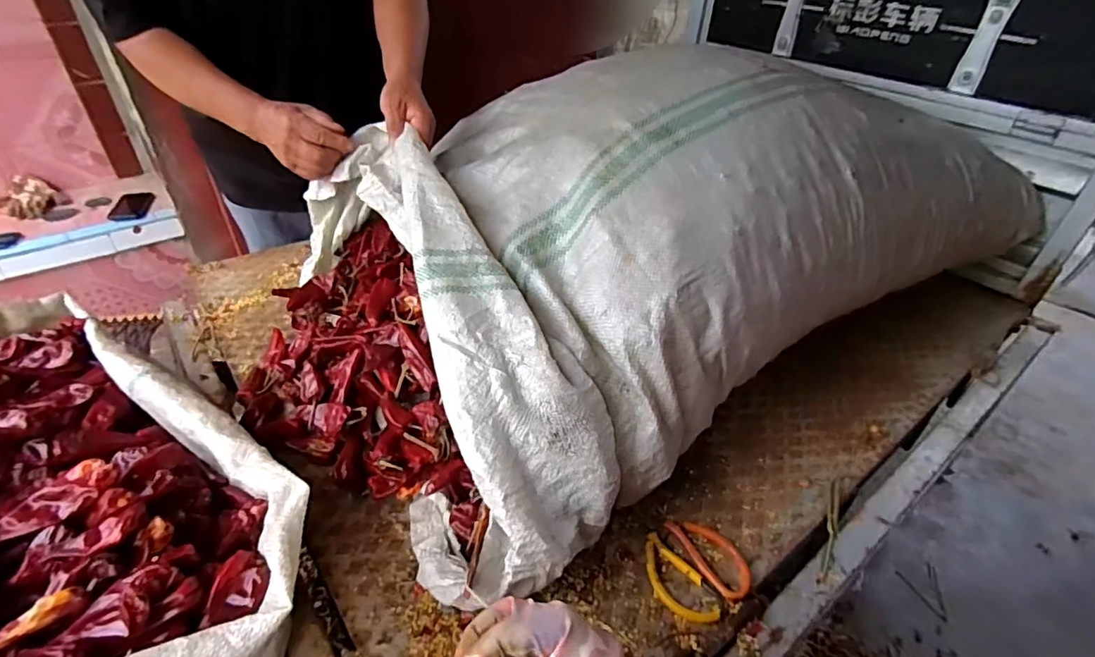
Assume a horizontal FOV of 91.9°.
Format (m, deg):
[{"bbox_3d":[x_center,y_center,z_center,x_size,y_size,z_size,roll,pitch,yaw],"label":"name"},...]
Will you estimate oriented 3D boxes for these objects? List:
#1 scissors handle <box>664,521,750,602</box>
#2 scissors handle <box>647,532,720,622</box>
[{"bbox_3d":[0.168,0.230,0.543,0.046,0.008,0.093,-16,43,-22],"label":"scissors handle"},{"bbox_3d":[0.126,0.247,0.517,0.049,0.009,0.093,-29,49,-34],"label":"scissors handle"}]

